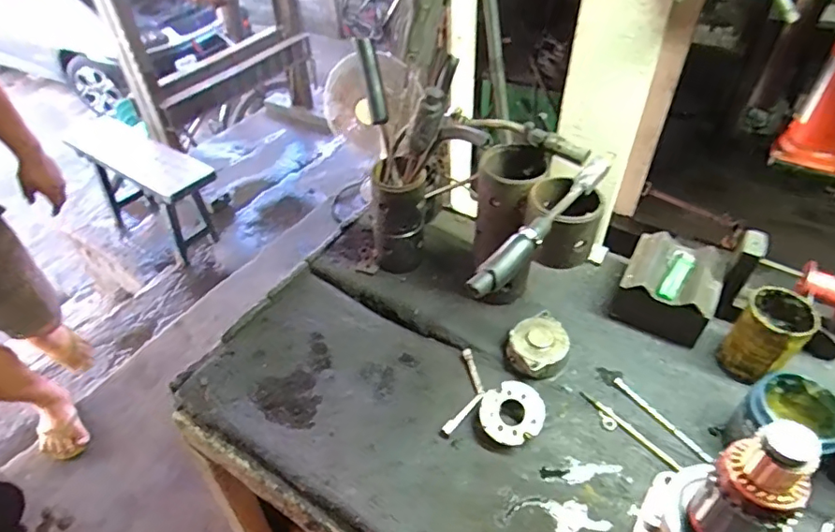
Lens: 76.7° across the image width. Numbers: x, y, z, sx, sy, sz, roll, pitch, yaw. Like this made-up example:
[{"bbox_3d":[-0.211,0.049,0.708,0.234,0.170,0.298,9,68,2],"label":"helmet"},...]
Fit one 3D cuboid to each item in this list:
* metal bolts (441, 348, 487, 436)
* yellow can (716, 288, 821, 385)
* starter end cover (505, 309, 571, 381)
[{"bbox_3d":[0.069,0.166,0.701,0.045,0.009,0.122,4,53,23],"label":"metal bolts"},{"bbox_3d":[0.449,0.094,0.683,0.078,0.110,0.076,-1,44,1],"label":"yellow can"},{"bbox_3d":[0.167,0.109,0.723,0.088,0.039,0.077,-29,51,-25],"label":"starter end cover"}]

